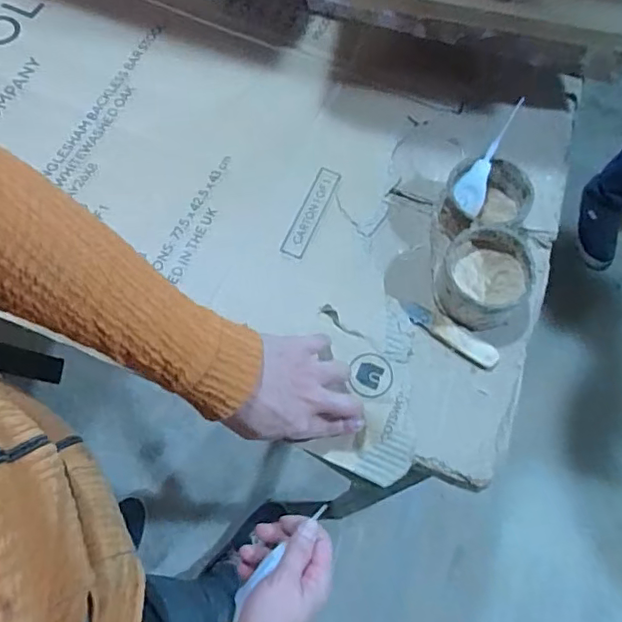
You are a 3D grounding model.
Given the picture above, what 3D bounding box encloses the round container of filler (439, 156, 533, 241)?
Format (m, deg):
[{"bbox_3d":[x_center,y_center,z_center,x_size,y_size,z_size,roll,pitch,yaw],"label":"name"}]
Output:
[{"bbox_3d":[0.173,-0.103,0.558,0.090,0.049,0.082,2,66,-5],"label":"round container of filler"}]

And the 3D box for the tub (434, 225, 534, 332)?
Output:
[{"bbox_3d":[0.160,-0.030,0.525,0.080,0.046,0.087,2,66,-5],"label":"tub"}]

